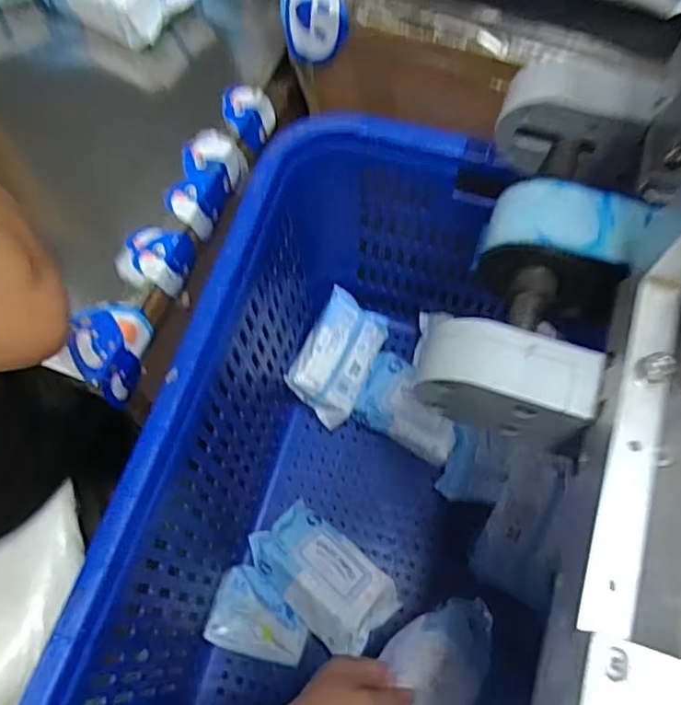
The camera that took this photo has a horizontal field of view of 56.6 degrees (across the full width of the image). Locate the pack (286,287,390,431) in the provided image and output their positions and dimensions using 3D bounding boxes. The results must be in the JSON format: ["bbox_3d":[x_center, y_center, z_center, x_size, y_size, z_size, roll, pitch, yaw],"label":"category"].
[{"bbox_3d":[-0.005,0.006,0.905,0.104,0.045,0.177,33,73,-16],"label":"pack"}]

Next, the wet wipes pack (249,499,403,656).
[{"bbox_3d":[-0.023,0.278,0.789,0.183,0.059,0.107,41,73,15],"label":"wet wipes pack"}]

